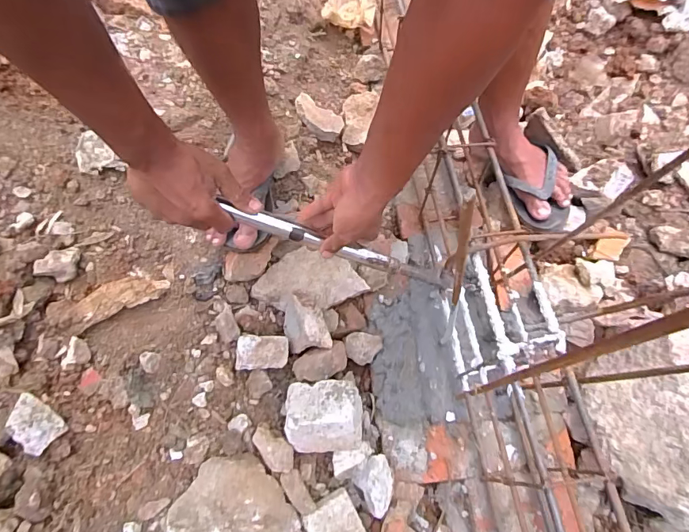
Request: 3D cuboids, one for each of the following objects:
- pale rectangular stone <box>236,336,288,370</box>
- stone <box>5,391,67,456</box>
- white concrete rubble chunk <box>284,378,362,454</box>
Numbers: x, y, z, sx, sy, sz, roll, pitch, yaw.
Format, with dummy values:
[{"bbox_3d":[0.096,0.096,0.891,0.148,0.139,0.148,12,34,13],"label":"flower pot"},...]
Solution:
[{"bbox_3d":[-0.121,0.127,0.653,0.073,0.021,0.049,-2,66,-4],"label":"pale rectangular stone"},{"bbox_3d":[-0.378,0.195,0.547,0.039,0.063,0.063,-39,73,-18],"label":"stone"},{"bbox_3d":[-0.029,0.210,0.628,0.108,0.050,0.096,-2,66,-3],"label":"white concrete rubble chunk"}]

